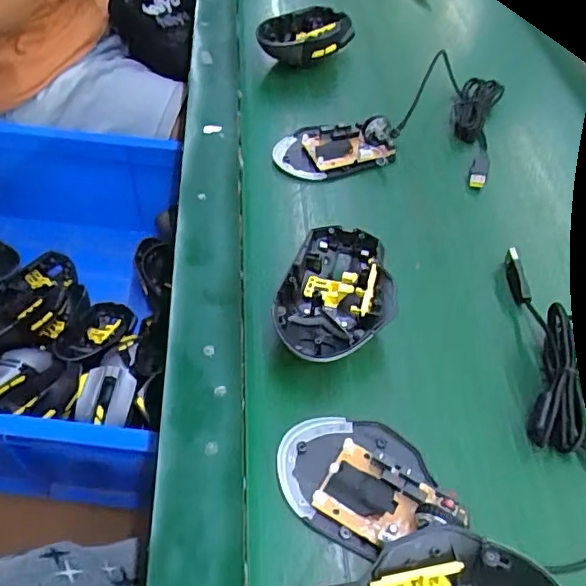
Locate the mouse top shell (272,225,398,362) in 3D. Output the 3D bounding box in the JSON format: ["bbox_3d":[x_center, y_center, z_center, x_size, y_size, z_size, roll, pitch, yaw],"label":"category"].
[{"bbox_3d":[0.032,0.001,0.383,0.071,0.043,0.096,12,52,7],"label":"mouse top shell"}]

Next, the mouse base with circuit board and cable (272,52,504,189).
[{"bbox_3d":[0.099,-0.174,0.543,0.191,0.032,0.205,12,52,7],"label":"mouse base with circuit board and cable"}]

